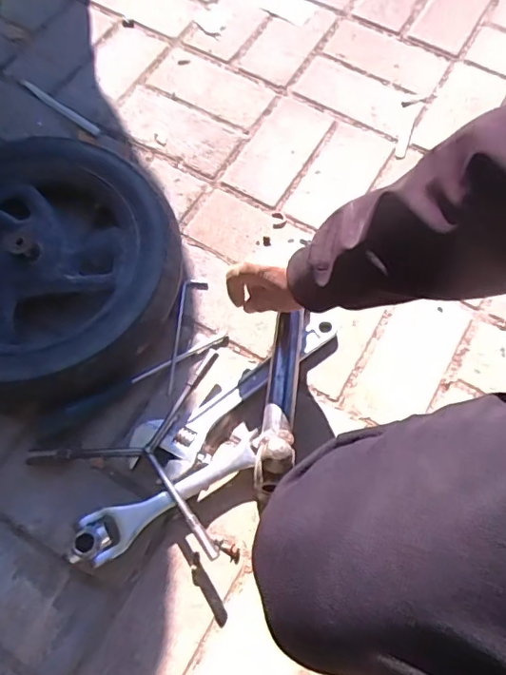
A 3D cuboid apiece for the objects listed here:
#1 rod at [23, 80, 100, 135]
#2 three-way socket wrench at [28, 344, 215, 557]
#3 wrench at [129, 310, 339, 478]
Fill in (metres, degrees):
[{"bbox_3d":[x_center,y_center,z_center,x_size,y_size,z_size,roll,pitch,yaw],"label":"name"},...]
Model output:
[{"bbox_3d":[-0.291,-0.349,0.811,0.155,0.005,0.015,35,72,12],"label":"rod"},{"bbox_3d":[-0.099,0.100,0.612,0.228,0.040,0.193,26,70,9],"label":"three-way socket wrench"},{"bbox_3d":[-0.012,0.066,0.637,0.288,0.024,0.070,-34,73,-14],"label":"wrench"}]

